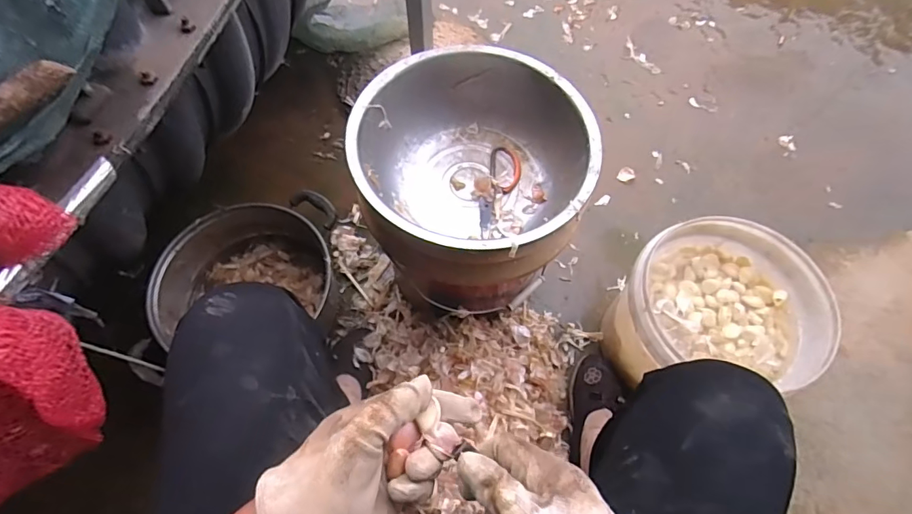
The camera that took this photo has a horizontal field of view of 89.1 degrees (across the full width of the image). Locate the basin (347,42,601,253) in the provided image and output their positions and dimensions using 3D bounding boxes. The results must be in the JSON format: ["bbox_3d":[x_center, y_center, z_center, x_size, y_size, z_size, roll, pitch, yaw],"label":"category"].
[{"bbox_3d":[0.022,-0.128,0.620,0.291,0.112,0.298,0,67,0],"label":"basin"}]

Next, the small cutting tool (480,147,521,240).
[{"bbox_3d":[0.063,-0.095,0.668,0.047,0.010,0.156,13,68,6],"label":"small cutting tool"}]

